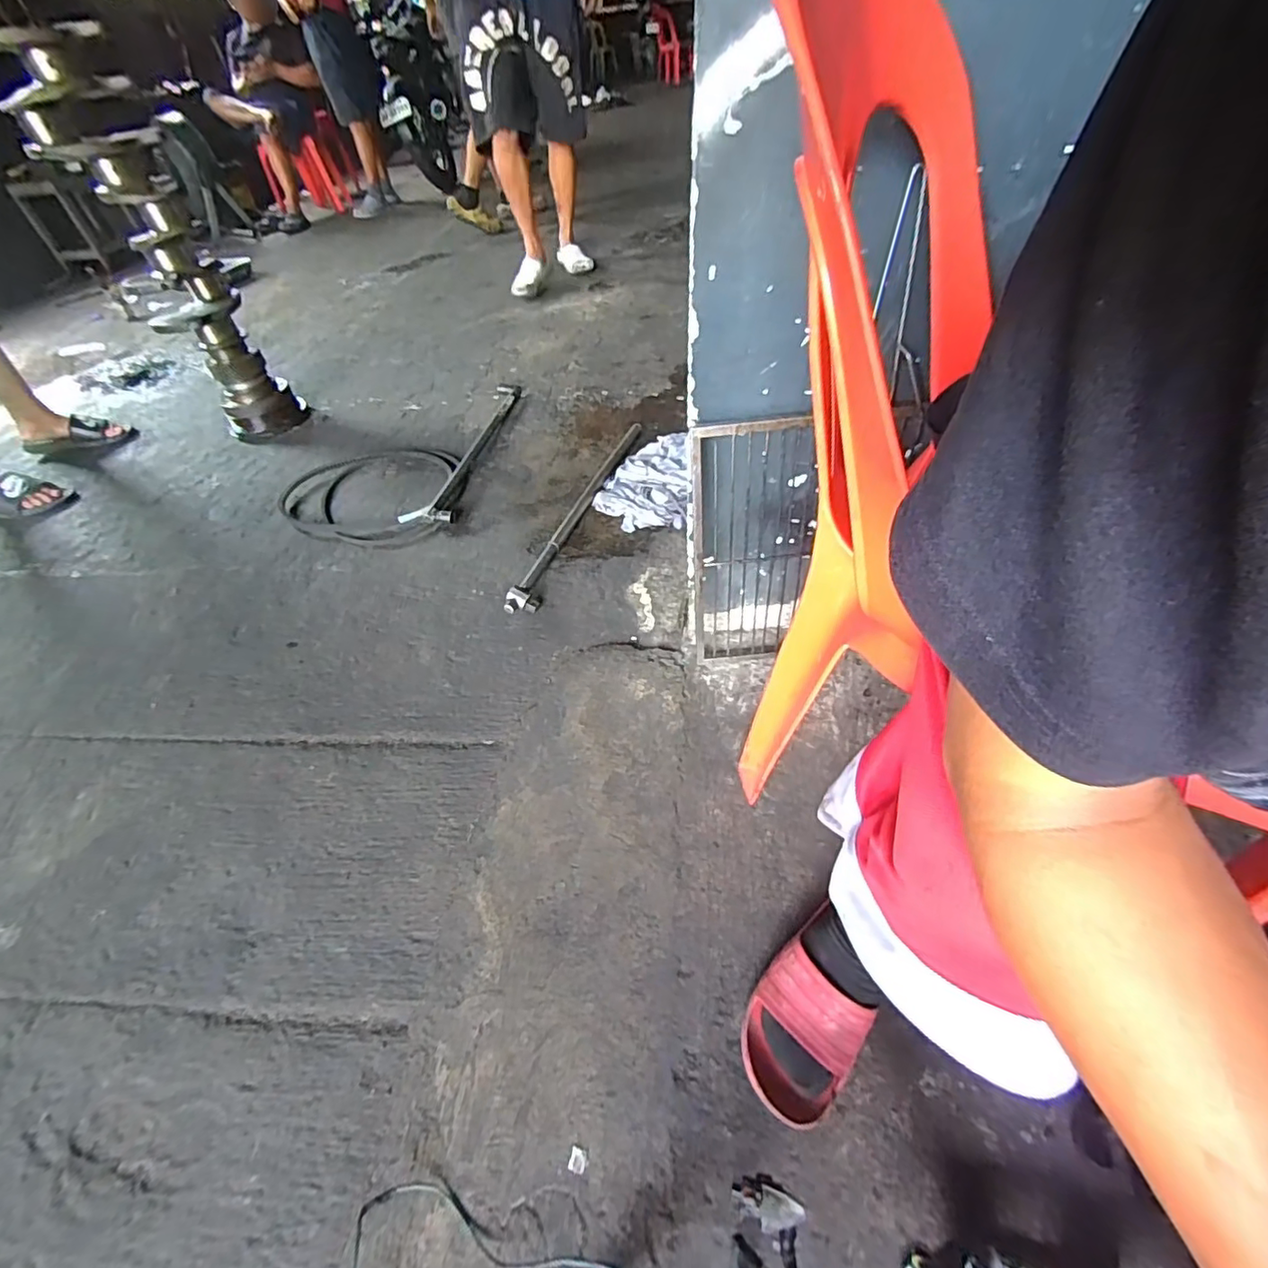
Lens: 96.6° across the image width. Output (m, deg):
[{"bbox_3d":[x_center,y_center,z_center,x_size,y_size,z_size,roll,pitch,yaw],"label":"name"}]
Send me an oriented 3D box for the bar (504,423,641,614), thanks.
[{"bbox_3d":[-0.120,-0.300,1.288,0.062,0.050,0.682,14,57,14],"label":"bar"}]

